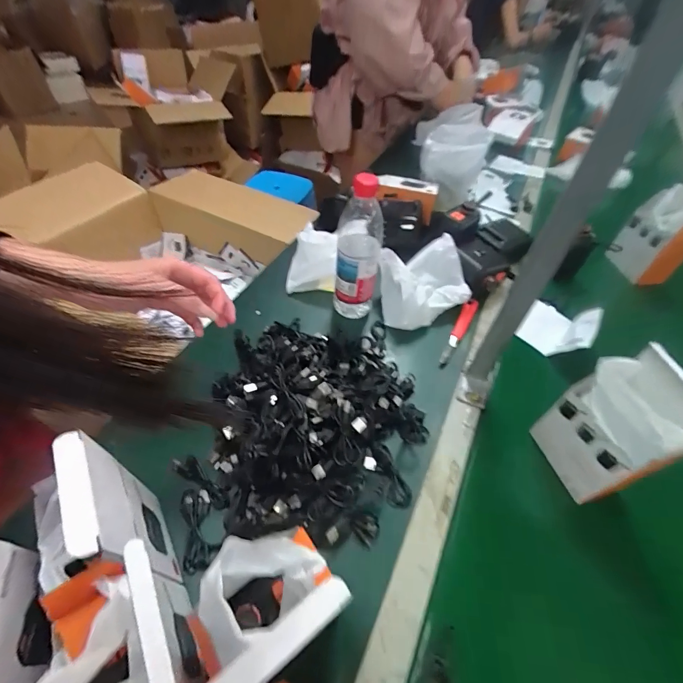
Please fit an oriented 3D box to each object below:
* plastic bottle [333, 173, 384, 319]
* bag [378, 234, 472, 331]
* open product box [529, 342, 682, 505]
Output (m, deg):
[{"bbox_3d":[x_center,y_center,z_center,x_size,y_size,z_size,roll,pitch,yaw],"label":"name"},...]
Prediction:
[{"bbox_3d":[0.025,-0.133,0.550,0.072,0.213,0.078,4,49,-2],"label":"plastic bottle"},{"bbox_3d":[0.140,-0.096,0.607,0.150,0.088,0.120,-7,50,-11],"label":"bag"},{"bbox_3d":[0.300,0.094,0.400,0.068,0.161,0.100,-14,52,-17],"label":"open product box"}]

